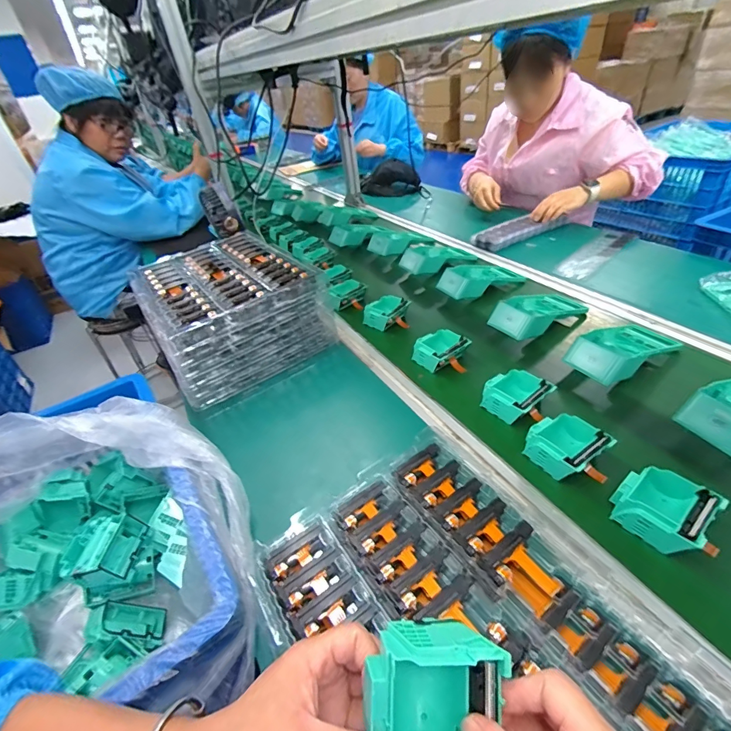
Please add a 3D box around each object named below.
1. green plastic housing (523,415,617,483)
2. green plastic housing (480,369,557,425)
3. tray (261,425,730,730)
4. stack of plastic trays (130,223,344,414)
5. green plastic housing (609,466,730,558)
[{"bbox_3d":[0.250,0.104,0.490,0.074,0.041,0.086,-26,40,-21],"label":"green plastic housing"},{"bbox_3d":[0.215,0.047,0.574,0.076,0.044,0.083,-32,43,-27],"label":"green plastic housing"},{"bbox_3d":[0.089,0.244,0.331,0.269,0.046,0.390,-23,40,-18],"label":"tray"},{"bbox_3d":[-0.271,-0.115,0.781,0.276,0.142,0.376,-27,41,-22],"label":"stack of plastic trays"},{"bbox_3d":[0.313,0.153,0.416,0.077,0.043,0.084,-32,43,-27],"label":"green plastic housing"}]

